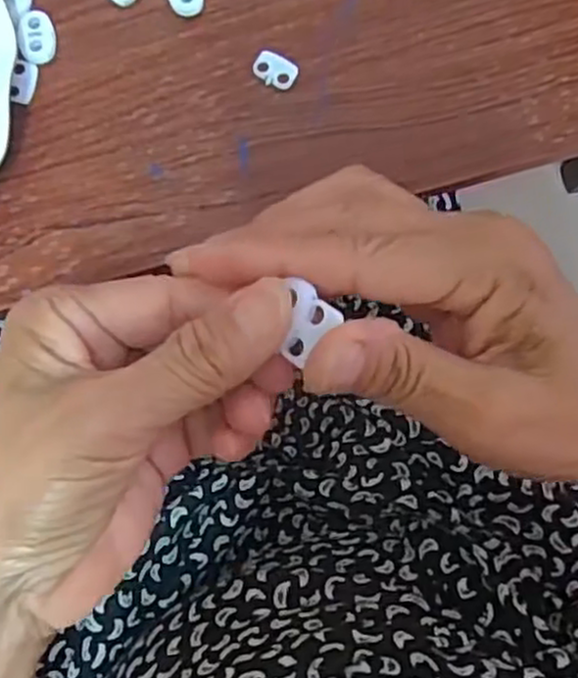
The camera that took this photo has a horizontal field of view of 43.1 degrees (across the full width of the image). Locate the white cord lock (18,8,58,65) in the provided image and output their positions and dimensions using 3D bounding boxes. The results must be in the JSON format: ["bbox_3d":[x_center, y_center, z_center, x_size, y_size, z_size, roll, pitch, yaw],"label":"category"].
[{"bbox_3d":[-0.110,-0.132,0.320,0.015,0.006,0.024,-8,85,-2],"label":"white cord lock"}]

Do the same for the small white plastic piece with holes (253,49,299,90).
[{"bbox_3d":[-0.006,-0.118,0.321,0.020,0.004,0.014,22,85,1],"label":"small white plastic piece with holes"}]

